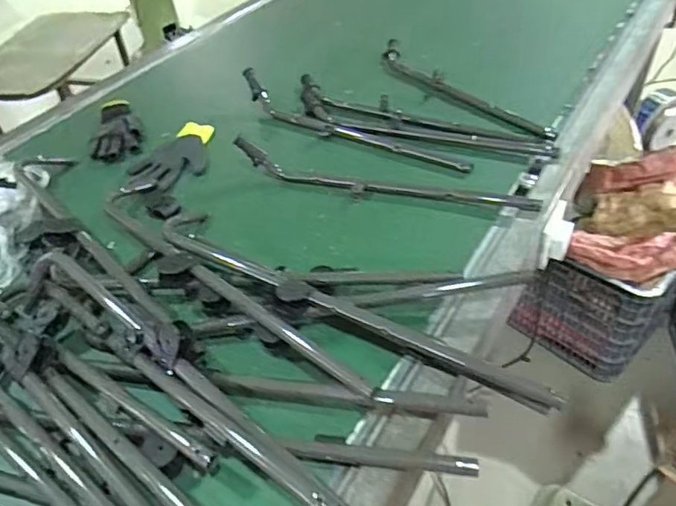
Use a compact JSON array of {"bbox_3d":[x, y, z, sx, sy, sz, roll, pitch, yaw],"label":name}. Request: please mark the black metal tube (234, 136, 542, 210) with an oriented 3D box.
[{"bbox_3d":[0.065,-0.135,0.920,0.538,0.080,0.043,8,46,14],"label":"black metal tube"}]

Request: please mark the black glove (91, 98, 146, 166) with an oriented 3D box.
[{"bbox_3d":[-0.483,-0.276,1.174,0.102,0.031,0.254,-18,45,-11],"label":"black glove"}]

